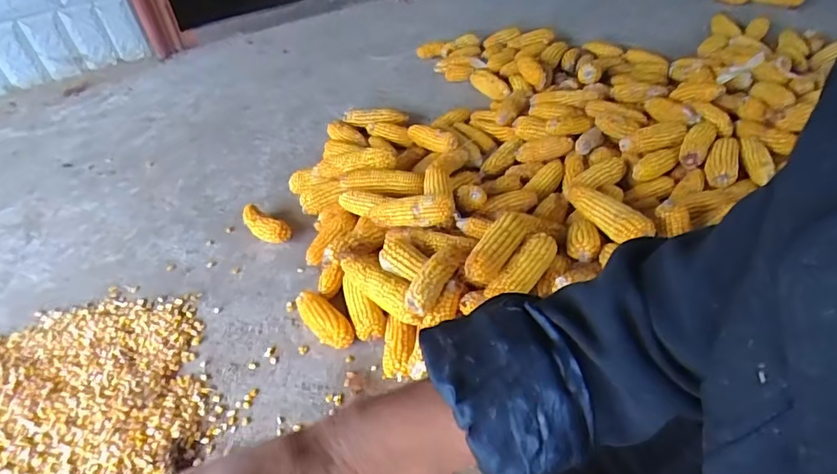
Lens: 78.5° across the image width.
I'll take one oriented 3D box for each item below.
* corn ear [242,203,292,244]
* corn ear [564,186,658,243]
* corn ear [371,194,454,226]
[{"bbox_3d":[-0.302,-0.020,1.009,0.123,0.047,0.049,29,54,28],"label":"corn ear"},{"bbox_3d":[0.325,-0.048,0.907,0.054,0.048,0.214,-14,26,-9],"label":"corn ear"},{"bbox_3d":[-0.014,-0.045,0.895,0.148,0.053,0.042,5,45,10],"label":"corn ear"}]

